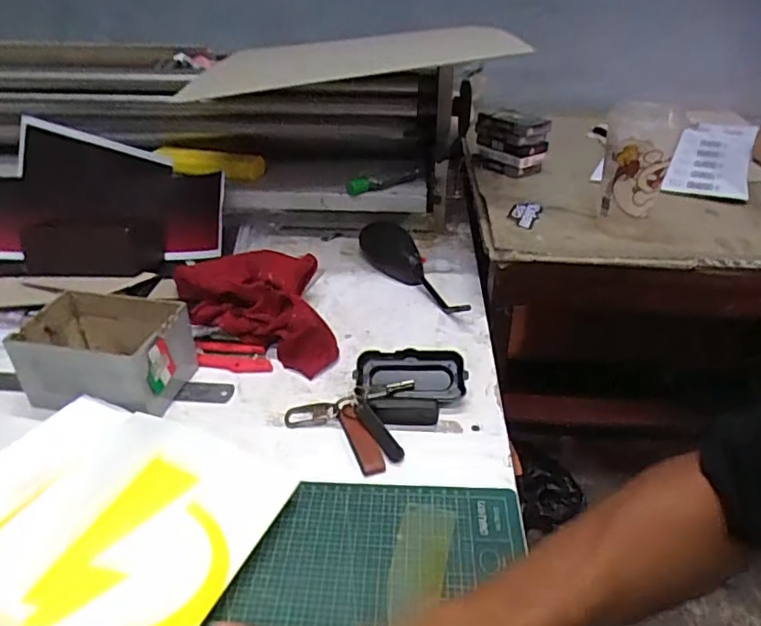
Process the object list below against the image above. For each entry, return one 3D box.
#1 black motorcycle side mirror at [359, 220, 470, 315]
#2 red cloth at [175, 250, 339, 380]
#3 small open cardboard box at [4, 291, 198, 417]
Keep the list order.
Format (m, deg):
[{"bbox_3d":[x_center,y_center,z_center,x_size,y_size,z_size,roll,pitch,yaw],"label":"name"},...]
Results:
[{"bbox_3d":[0.032,-0.061,0.798,0.073,0.031,0.276,-8,32,-12],"label":"black motorcycle side mirror"},{"bbox_3d":[-0.149,-0.006,0.669,0.173,0.072,0.187,-7,32,-12],"label":"red cloth"},{"bbox_3d":[-0.281,0.042,0.590,0.151,0.082,0.113,4,32,6],"label":"small open cardboard box"}]

